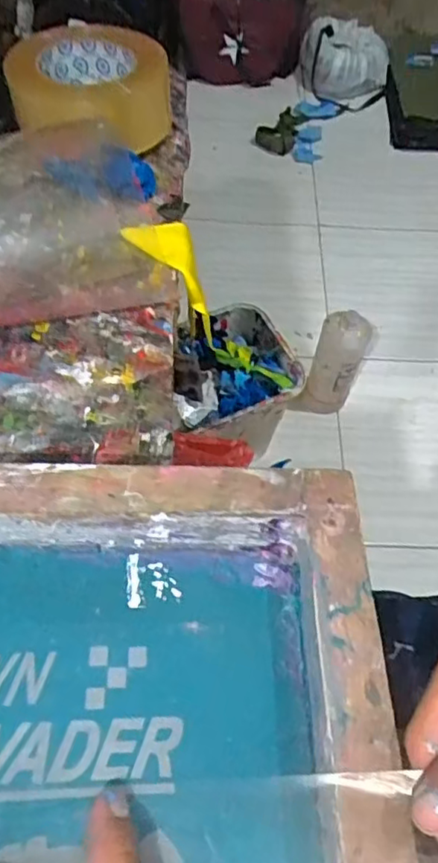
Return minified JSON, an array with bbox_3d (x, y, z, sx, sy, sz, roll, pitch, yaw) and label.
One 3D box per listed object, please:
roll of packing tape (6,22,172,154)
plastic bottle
[{"bbox_3d":[-0.100,-0.277,0.479,0.107,0.061,0.120,16,60,6],"label":"roll of packing tape"},{"bbox_3d":[0.206,-0.114,1.073,0.082,0.225,0.079,21,61,9],"label":"plastic bottle"}]

